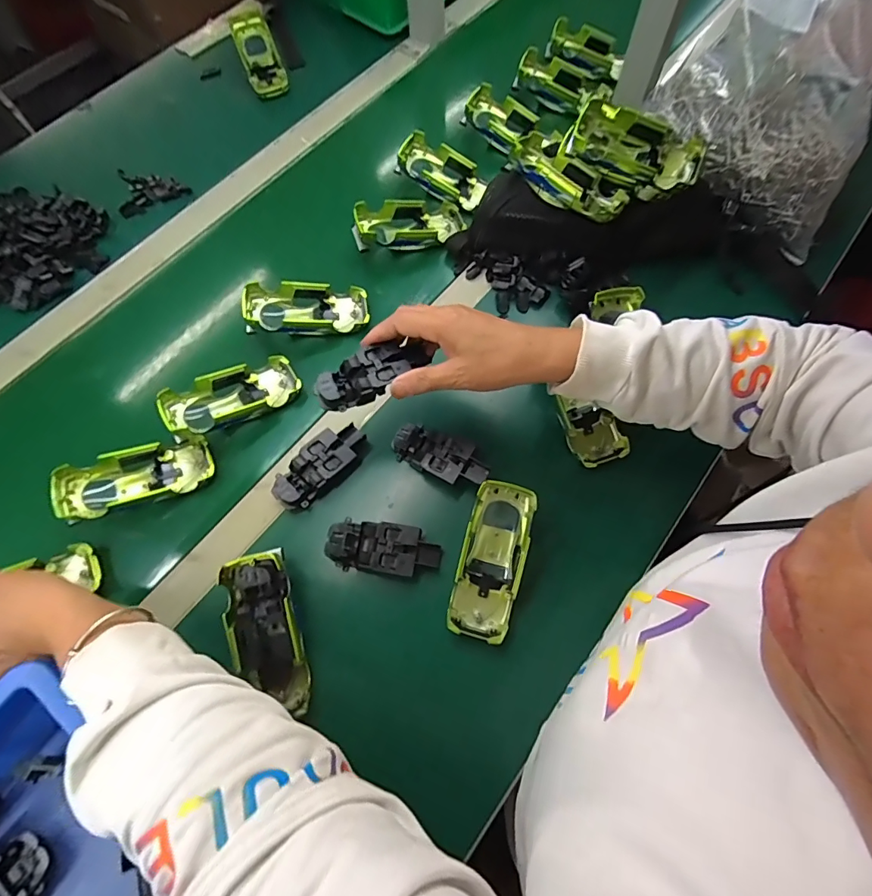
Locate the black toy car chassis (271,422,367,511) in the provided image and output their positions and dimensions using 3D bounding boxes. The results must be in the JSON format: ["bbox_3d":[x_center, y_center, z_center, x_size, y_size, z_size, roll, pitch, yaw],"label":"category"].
[{"bbox_3d":[-0.112,0.016,0.436,0.042,0.019,0.101,41,75,15],"label":"black toy car chassis"}]

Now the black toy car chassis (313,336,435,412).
[{"bbox_3d":[-0.053,-0.066,0.383,0.103,0.018,0.041,-30,71,-11],"label":"black toy car chassis"}]

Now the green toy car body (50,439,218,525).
[{"bbox_3d":[-0.291,0.030,0.437,0.134,0.029,0.057,-15,69,-18],"label":"green toy car body"}]

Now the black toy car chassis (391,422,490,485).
[{"bbox_3d":[0.003,0.006,0.434,0.097,0.025,0.044,28,73,11],"label":"black toy car chassis"}]

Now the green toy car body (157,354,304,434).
[{"bbox_3d":[-0.211,-0.051,0.469,0.132,0.031,0.059,-22,70,-20],"label":"green toy car body"}]

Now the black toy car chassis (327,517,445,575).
[{"bbox_3d":[-0.047,0.090,0.404,0.100,0.020,0.044,6,70,4],"label":"black toy car chassis"}]

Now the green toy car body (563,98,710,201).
[{"bbox_3d":[0.209,-0.309,0.471,0.133,0.050,0.065,25,72,10],"label":"green toy car body"}]

